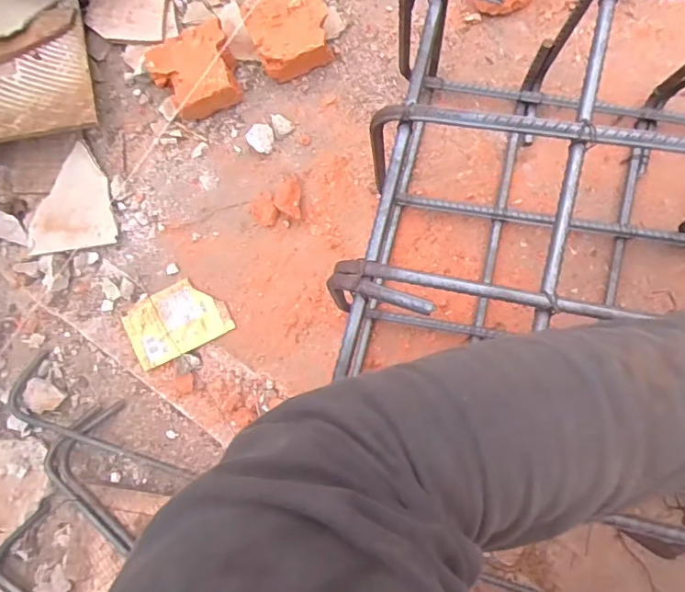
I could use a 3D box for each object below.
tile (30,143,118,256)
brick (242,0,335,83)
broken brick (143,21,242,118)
[{"bbox_3d":[-0.301,-0.103,0.560,0.095,0.018,0.111,-13,81,4],"label":"tile"},{"bbox_3d":[-0.053,-0.281,0.554,0.084,0.052,0.086,-20,82,2],"label":"brick"},{"bbox_3d":[-0.159,-0.236,0.551,0.086,0.042,0.087,-15,82,2],"label":"broken brick"}]

